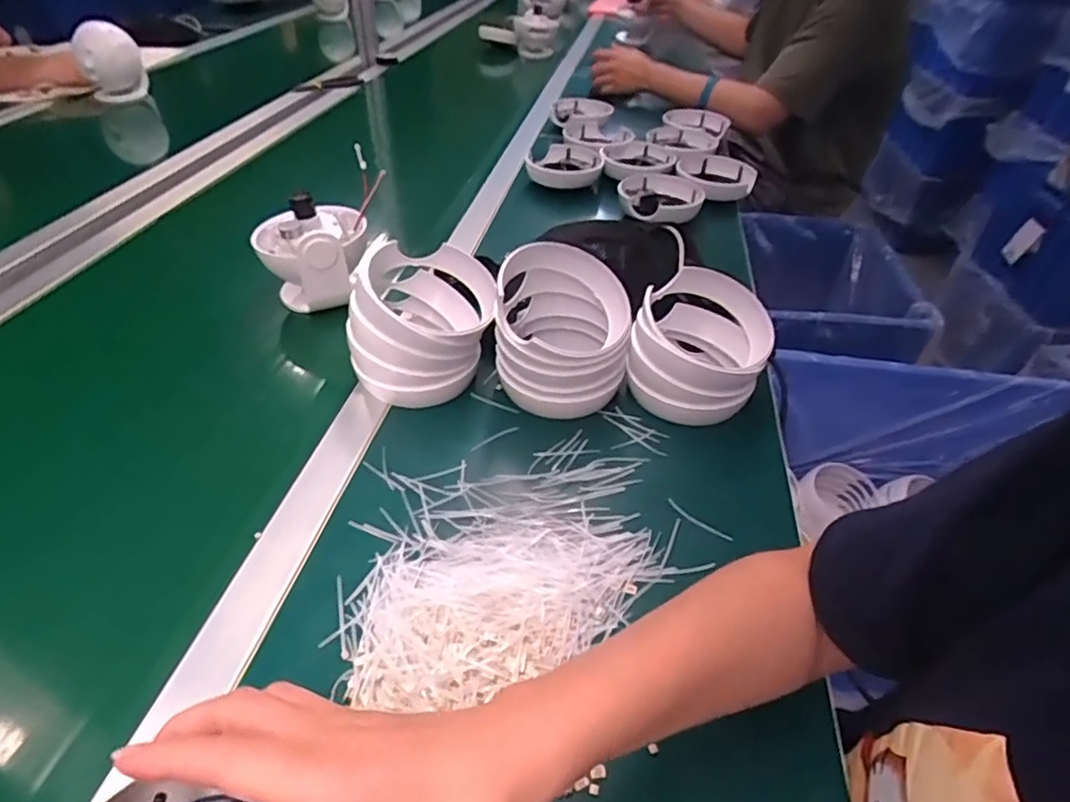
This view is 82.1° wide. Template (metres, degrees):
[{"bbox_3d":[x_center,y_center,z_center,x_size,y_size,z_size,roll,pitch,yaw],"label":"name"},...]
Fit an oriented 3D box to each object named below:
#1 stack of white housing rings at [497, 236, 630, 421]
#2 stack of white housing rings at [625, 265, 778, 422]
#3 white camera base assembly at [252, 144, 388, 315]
[{"bbox_3d":[0.025,-0.060,0.550,0.113,0.117,0.115,5,40,5],"label":"stack of white housing rings"},{"bbox_3d":[0.149,-0.049,0.558,0.112,0.088,0.121,17,42,19],"label":"stack of white housing rings"},{"bbox_3d":[-0.232,-0.173,0.668,0.103,0.100,0.125,12,41,14],"label":"white camera base assembly"}]

